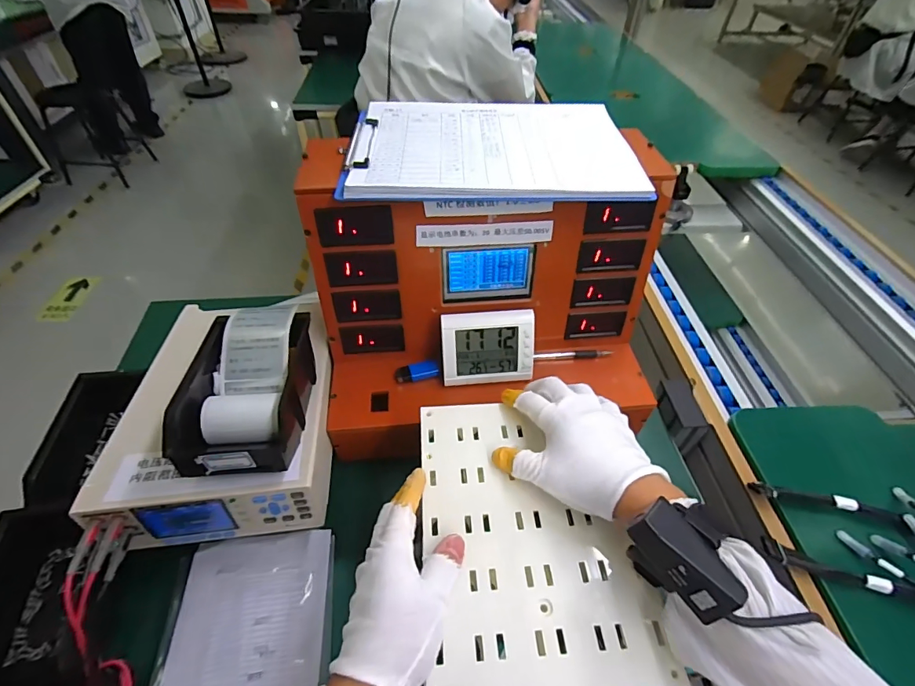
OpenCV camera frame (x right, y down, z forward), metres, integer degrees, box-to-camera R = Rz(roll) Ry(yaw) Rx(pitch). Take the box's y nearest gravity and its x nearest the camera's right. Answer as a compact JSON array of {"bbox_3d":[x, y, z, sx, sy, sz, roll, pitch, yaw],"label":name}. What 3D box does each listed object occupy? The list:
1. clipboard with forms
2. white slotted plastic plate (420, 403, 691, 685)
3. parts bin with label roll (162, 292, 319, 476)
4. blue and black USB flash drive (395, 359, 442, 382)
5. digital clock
[{"bbox_3d":[0.035,-0.223,0.498,0.303,0.021,0.219,1,48,-1],"label":"clipboard with forms"},{"bbox_3d":[0.056,0.149,0.364,0.166,0.008,0.236,-3,48,-4],"label":"white slotted plastic plate"},{"bbox_3d":[-0.215,0.040,0.466,0.105,0.064,0.202,-1,48,-3],"label":"parts bin with label roll"},{"bbox_3d":[-0.050,0.036,0.558,0.057,0.011,0.025,-6,48,-7],"label":"blue and black USB flash drive"},{"bbox_3d":[0.037,0.007,0.538,0.111,0.092,0.022,-2,21,-5],"label":"digital clock"}]

